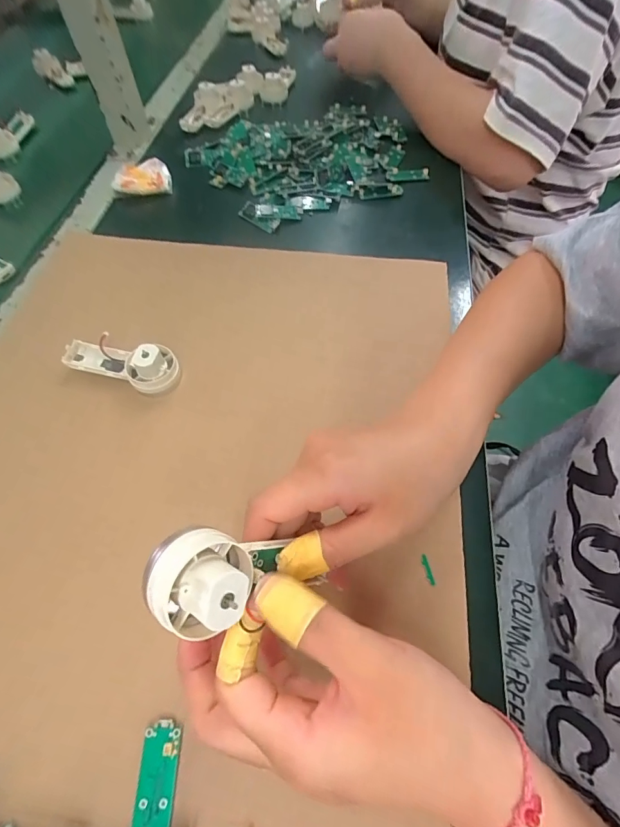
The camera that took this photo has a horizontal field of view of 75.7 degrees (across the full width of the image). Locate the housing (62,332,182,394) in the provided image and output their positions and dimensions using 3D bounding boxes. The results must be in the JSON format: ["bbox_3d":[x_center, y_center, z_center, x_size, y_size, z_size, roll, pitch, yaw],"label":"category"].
[{"bbox_3d":[-0.151,-0.045,0.323,0.095,0.030,0.038,18,62,10],"label":"housing"}]

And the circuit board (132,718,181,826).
[{"bbox_3d":[-0.079,0.187,0.204,0.019,0.005,0.047,0,60,0],"label":"circuit board"}]

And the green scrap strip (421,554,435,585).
[{"bbox_3d":[0.074,0.098,0.251,0.004,0.004,0.018,-11,61,-6],"label":"green scrap strip"}]

